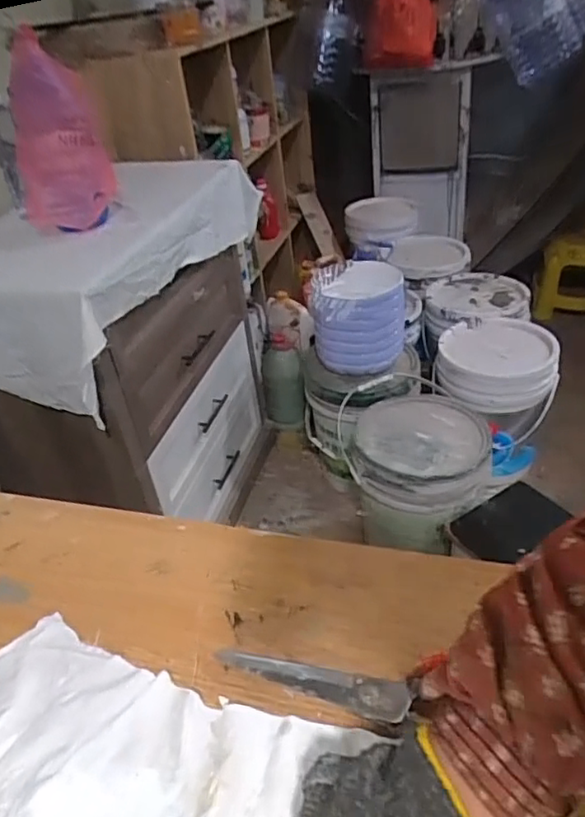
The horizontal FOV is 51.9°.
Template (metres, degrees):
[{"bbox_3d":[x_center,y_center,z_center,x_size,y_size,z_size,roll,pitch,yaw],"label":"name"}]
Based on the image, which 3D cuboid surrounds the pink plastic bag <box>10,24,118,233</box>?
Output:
[{"bbox_3d":[-0.454,-0.521,1.164,0.170,0.289,0.173,-14,38,-8],"label":"pink plastic bag"}]

